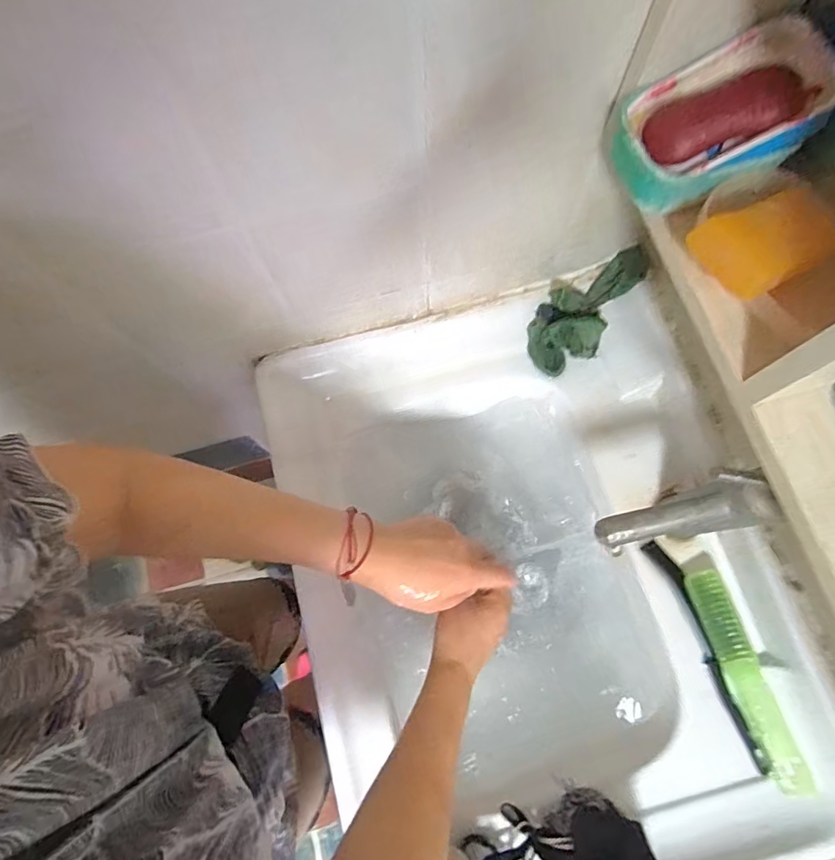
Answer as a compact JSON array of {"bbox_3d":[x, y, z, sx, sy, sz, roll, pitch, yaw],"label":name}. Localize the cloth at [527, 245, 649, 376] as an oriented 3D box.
[{"bbox_3d":[0.197,-0.143,0.594,0.167,0.059,0.085,-45,78,3],"label":"cloth"}]

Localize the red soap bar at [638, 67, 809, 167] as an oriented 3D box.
[{"bbox_3d":[0.193,-0.199,0.322,0.090,0.029,0.028,-10,74,19],"label":"red soap bar"}]

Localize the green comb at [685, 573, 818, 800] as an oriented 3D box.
[{"bbox_3d":[0.328,0.247,0.512,0.031,0.039,0.203,-16,75,-3],"label":"green comb"}]

